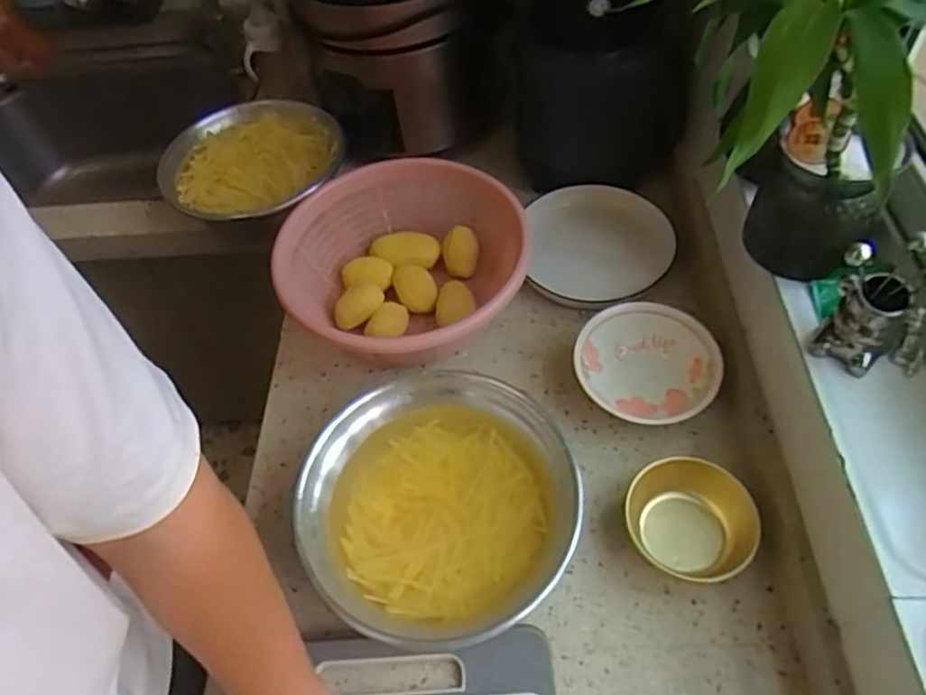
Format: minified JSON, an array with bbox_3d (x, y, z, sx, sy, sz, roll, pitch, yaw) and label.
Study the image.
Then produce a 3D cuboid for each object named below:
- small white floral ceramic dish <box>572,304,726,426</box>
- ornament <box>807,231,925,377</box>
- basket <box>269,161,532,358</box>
[{"bbox_3d":[0.199,0.028,0.702,0.149,0.053,0.145,-3,54,4],"label":"small white floral ceramic dish"},{"bbox_3d":[0.336,-0.029,0.510,0.074,0.111,0.052,-9,55,1],"label":"ornament"},{"bbox_3d":[-0.076,-0.090,0.769,0.285,0.121,0.269,-3,54,4],"label":"basket"}]

